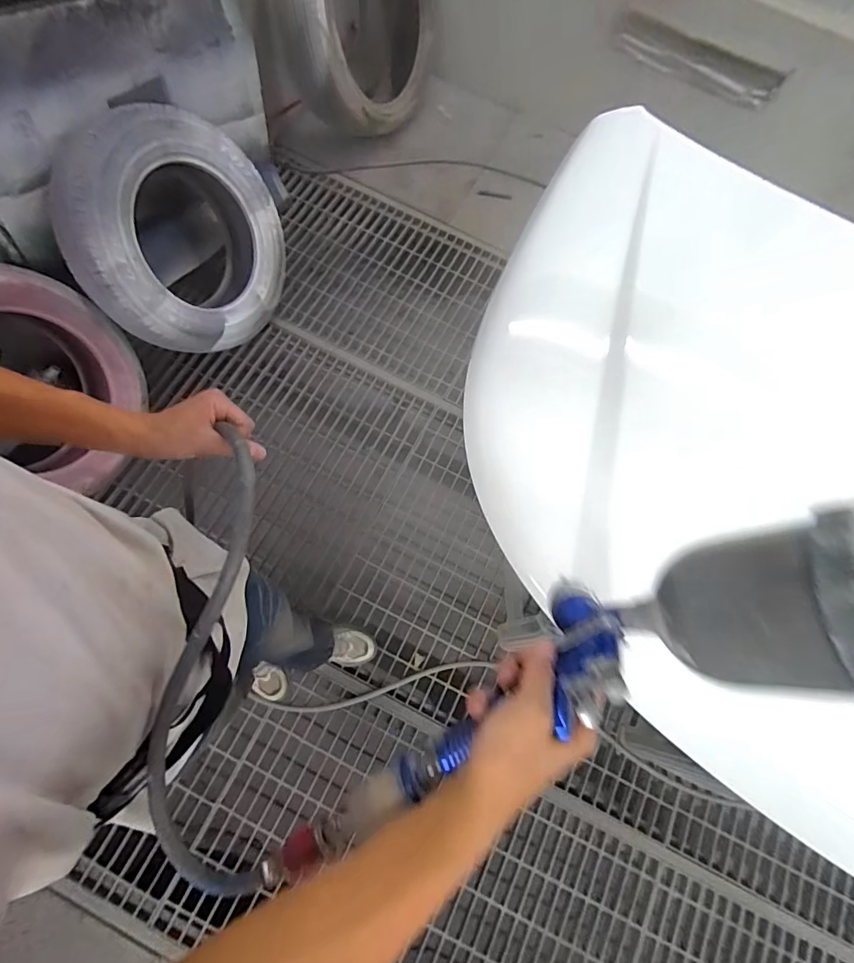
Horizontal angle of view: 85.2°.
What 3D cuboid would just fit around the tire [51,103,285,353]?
[{"bbox_3d":[-0.677,-0.690,1.342,0.182,0.604,0.633,15,29,29],"label":"tire"}]

